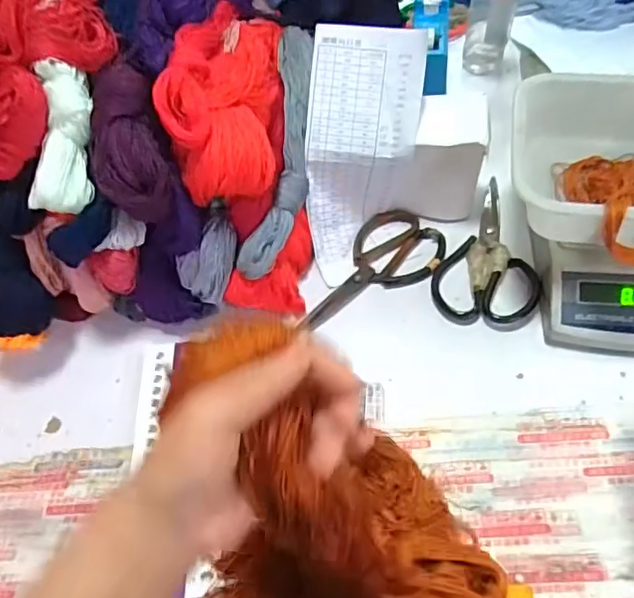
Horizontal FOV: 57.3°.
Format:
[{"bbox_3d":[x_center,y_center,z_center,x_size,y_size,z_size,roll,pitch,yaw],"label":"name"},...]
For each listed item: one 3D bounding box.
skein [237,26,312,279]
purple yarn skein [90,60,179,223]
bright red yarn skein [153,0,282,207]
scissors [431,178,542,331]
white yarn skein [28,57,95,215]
[{"bbox_3d":[-0.033,-0.161,0.620,0.052,0.053,0.298,6,76,10],"label":"skein"},{"bbox_3d":[-0.169,-0.142,0.518,0.065,0.046,0.147,-13,85,-4],"label":"purple yarn skein"},{"bbox_3d":[-0.090,-0.211,0.577,0.093,0.100,0.247,-2,54,4],"label":"bright red yarn skein"},{"bbox_3d":[0.192,-0.057,0.649,0.108,0.013,0.203,8,55,11],"label":"scissors"},{"bbox_3d":[-0.227,-0.145,0.525,0.050,0.032,0.132,2,91,7],"label":"white yarn skein"}]

